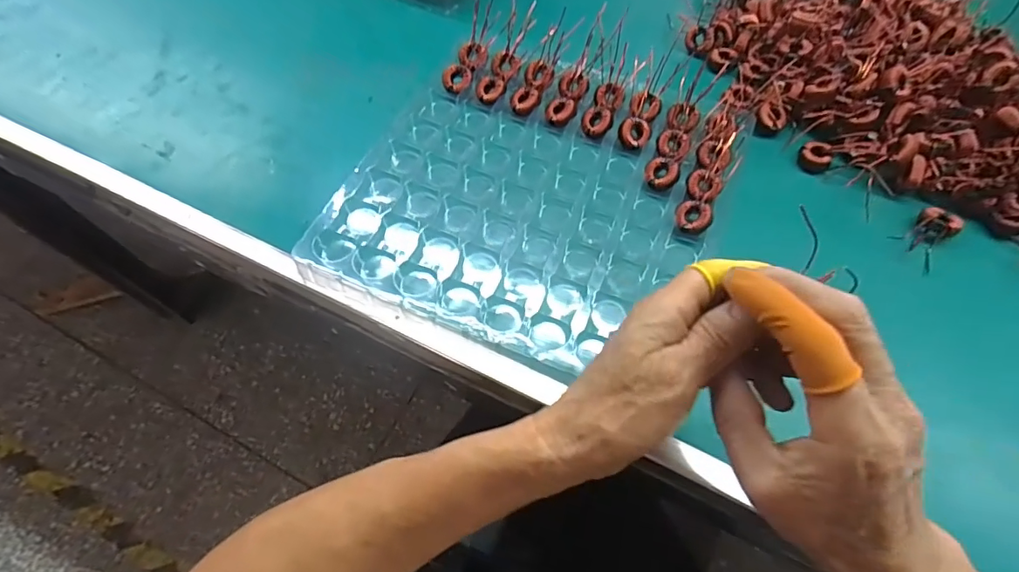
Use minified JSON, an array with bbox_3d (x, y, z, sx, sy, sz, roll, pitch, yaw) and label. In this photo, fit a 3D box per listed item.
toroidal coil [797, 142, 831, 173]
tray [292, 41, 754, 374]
[{"bbox_3d":[0.257,-0.108,0.421,0.025,0.016,0.020,35,68,17],"label":"toroidal coil"},{"bbox_3d":[0.021,-0.077,0.396,0.275,0.020,0.263,20,64,11],"label":"tray"}]

